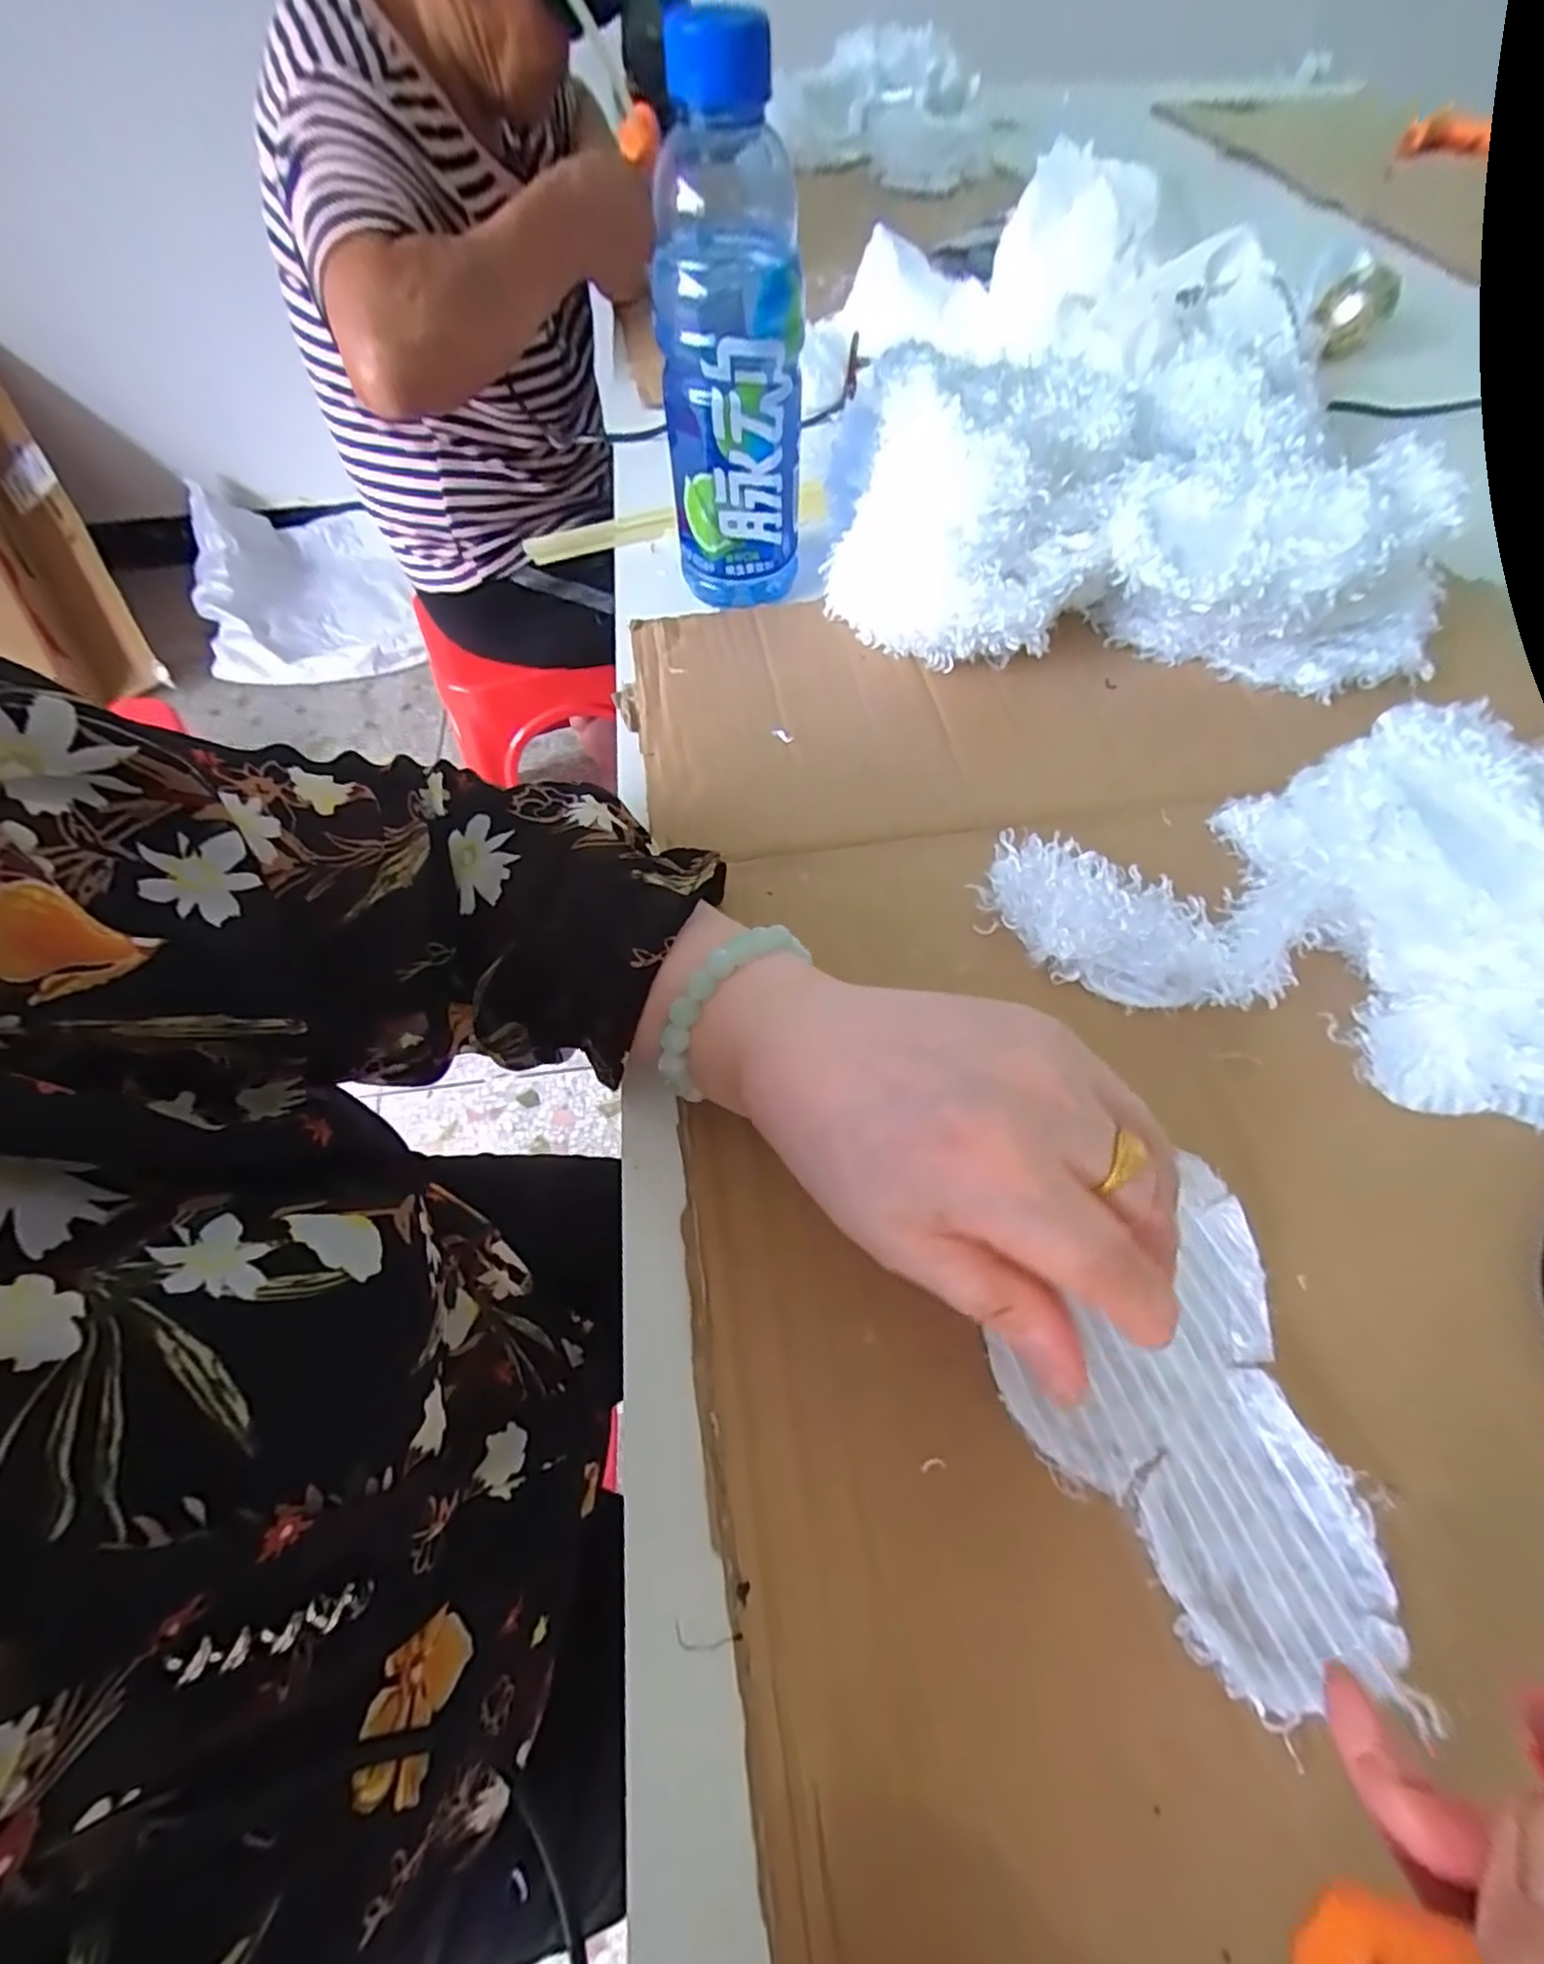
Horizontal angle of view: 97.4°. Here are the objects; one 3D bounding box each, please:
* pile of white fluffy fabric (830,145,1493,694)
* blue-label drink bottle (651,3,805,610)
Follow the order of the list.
[{"bbox_3d":[0.200,-0.379,0.435,0.299,0.105,0.459,3,61,2],"label":"pile of white fluffy fabric"},{"bbox_3d":[-0.020,-0.300,0.335,0.069,0.194,0.066,-2,61,-1],"label":"blue-label drink bottle"}]

